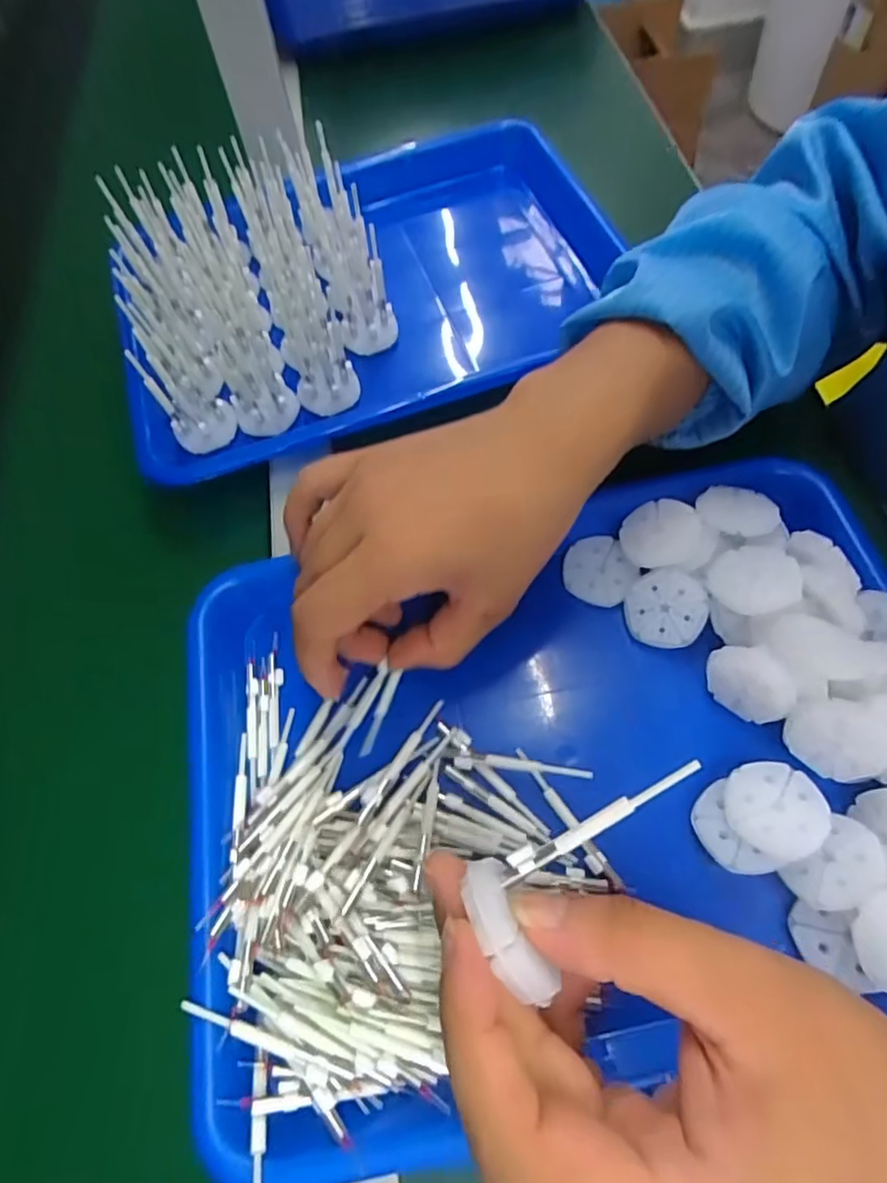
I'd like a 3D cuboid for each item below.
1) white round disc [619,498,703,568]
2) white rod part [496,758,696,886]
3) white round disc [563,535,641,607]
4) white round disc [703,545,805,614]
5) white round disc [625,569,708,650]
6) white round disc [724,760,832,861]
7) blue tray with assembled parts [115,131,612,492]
[{"bbox_3d":[0.108,-0.030,0.311,0.038,0.007,0.037,-3,63,29],"label":"white round disc"},{"bbox_3d":[0.044,0.066,0.179,0.065,0.004,0.005,-33,66,5],"label":"white rod part"},{"bbox_3d":[0.081,-0.011,0.323,0.035,0.008,0.036,-2,63,4],"label":"white round disc"},{"bbox_3d":[0.144,-0.008,0.286,0.039,0.008,0.035,-42,67,-16],"label":"white round disc"},{"bbox_3d":[0.108,0.008,0.305,0.037,0.004,0.037,-8,81,20],"label":"white round disc"},{"bbox_3d":[0.136,0.087,0.253,0.036,0.004,0.037,-2,63,4],"label":"white round disc"},{"bbox_3d":[-0.039,-0.214,0.419,0.350,0.075,0.240,-20,63,-5],"label":"blue tray with assembled parts"}]

